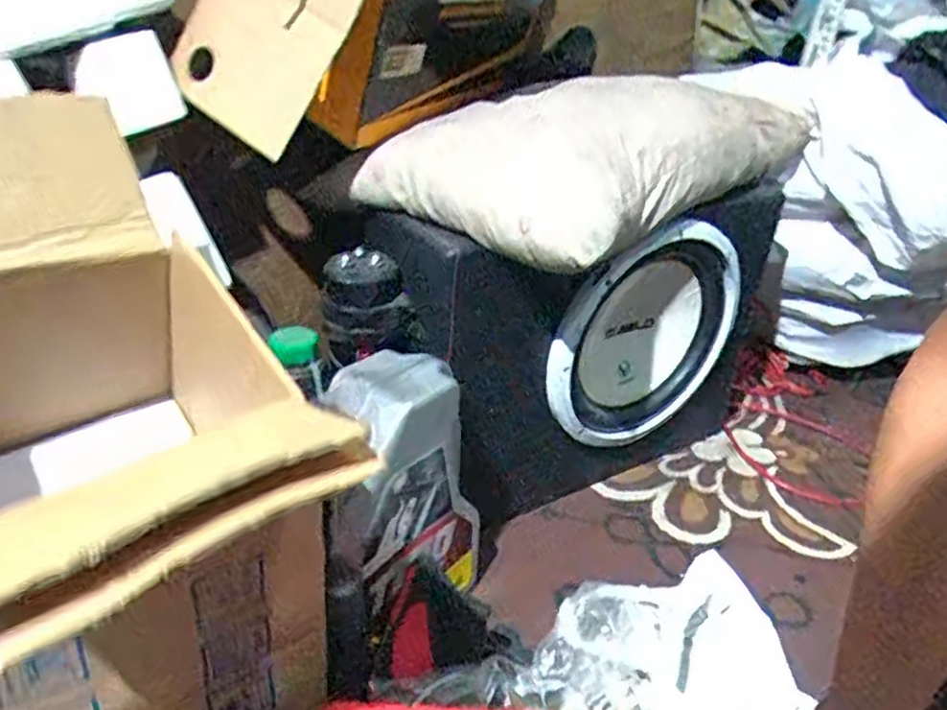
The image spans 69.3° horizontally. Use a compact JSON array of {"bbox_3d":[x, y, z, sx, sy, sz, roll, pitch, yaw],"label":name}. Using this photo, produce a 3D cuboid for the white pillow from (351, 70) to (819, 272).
[{"bbox_3d":[0.169,-0.268,0.860,0.287,0.111,0.593,25,36,33],"label":"white pillow"}]

